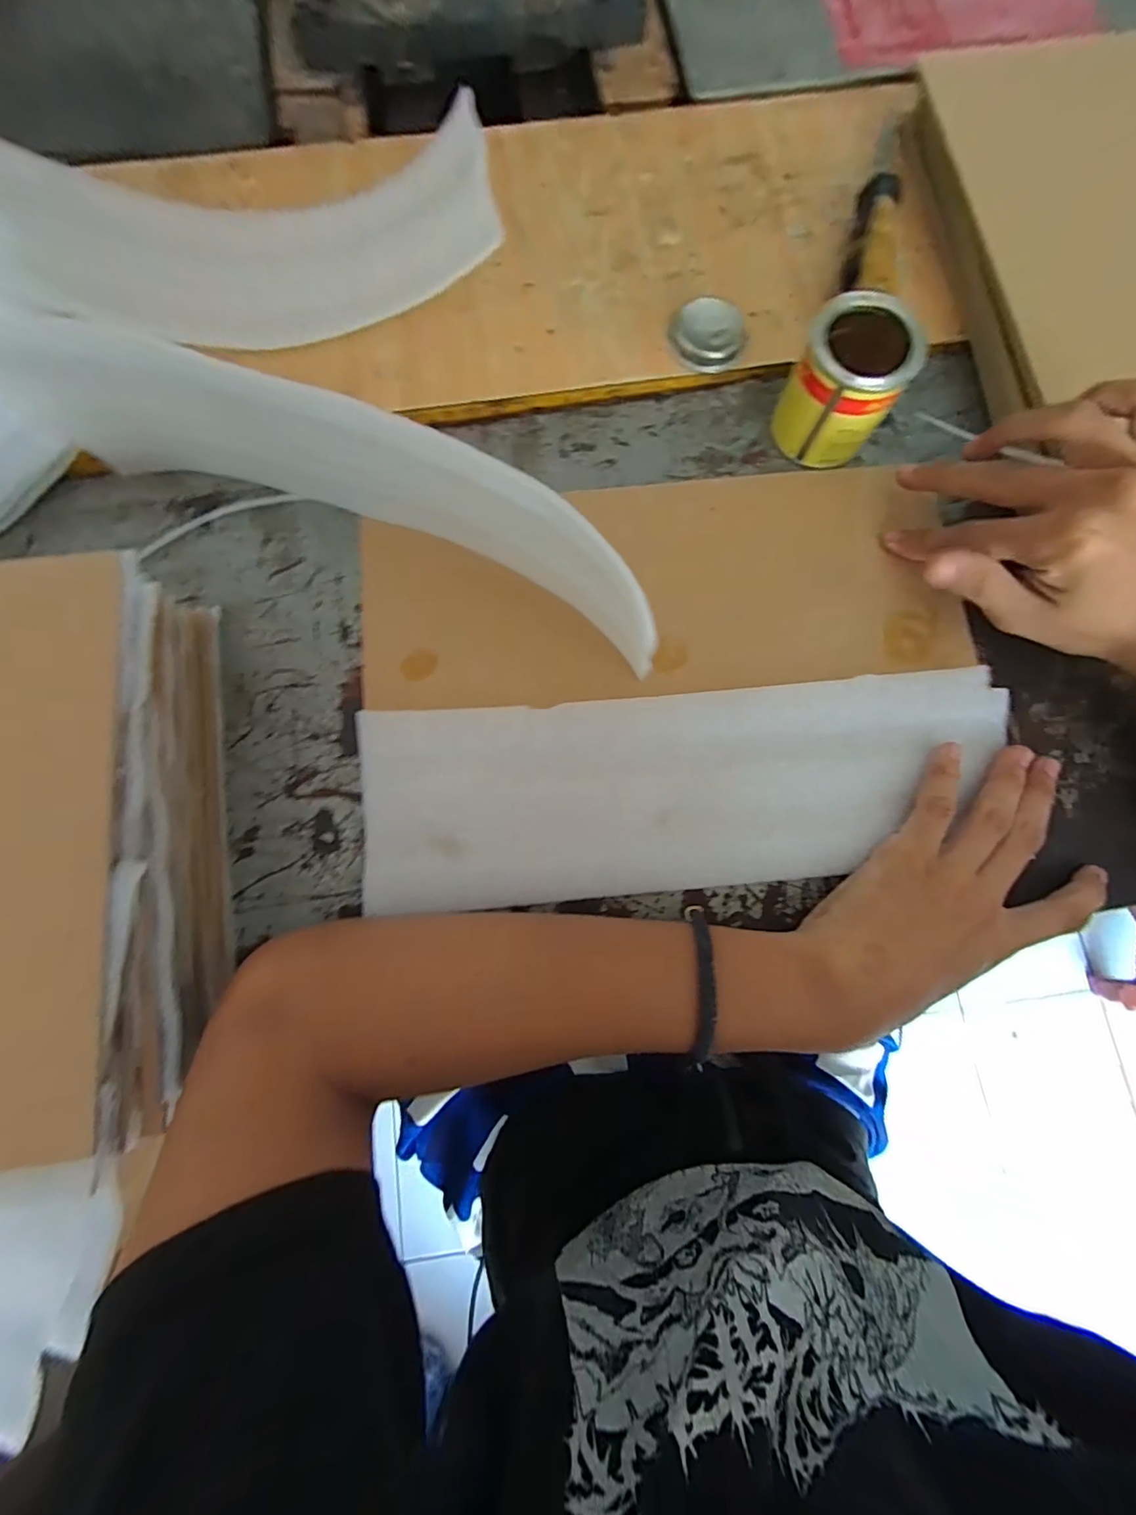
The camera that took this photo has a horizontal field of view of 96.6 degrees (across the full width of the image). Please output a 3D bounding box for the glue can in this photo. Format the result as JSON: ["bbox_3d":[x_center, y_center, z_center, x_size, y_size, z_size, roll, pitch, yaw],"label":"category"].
[{"bbox_3d":[0.152,-0.205,0.281,0.056,0.059,0.053,21,81,3],"label":"glue can"}]

